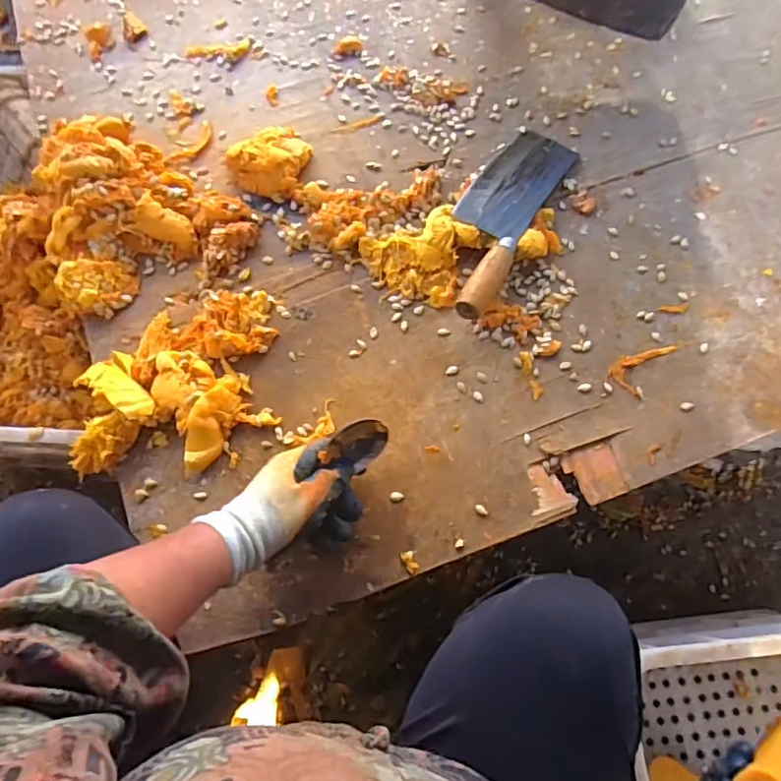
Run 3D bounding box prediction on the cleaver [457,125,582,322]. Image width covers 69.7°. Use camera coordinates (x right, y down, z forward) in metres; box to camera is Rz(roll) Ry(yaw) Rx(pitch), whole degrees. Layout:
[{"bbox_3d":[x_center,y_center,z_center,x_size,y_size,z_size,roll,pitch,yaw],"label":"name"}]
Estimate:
[{"bbox_3d":[0.119,-0.197,0.620,0.087,0.040,0.261,29,73,10],"label":"cleaver"}]

